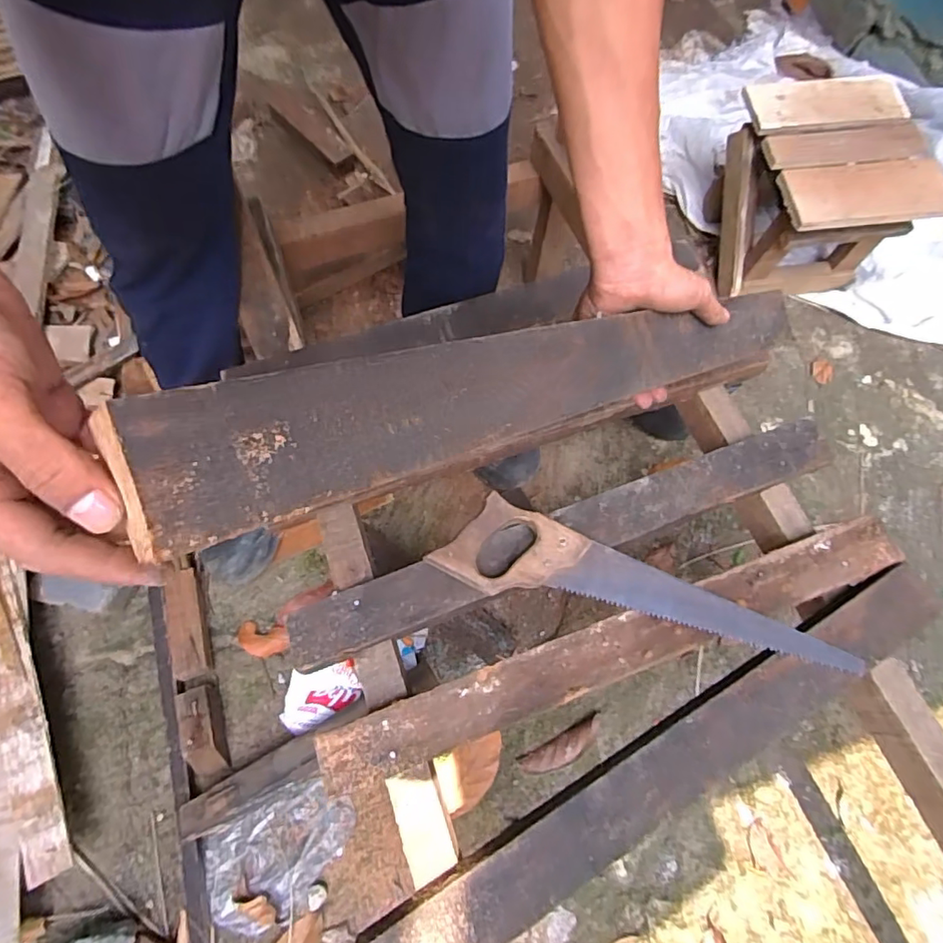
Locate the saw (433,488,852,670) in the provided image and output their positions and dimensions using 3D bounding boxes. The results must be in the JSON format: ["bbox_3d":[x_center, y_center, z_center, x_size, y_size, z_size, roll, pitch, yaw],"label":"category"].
[{"bbox_3d":[0.166,0.130,0.549,0.407,0.028,0.090,21,66,7],"label":"saw"}]

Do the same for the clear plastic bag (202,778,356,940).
[{"bbox_3d":[-0.250,0.506,0.740,0.191,0.018,0.135,-26,69,-14],"label":"clear plastic bag"}]

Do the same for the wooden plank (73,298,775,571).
[{"bbox_3d":[0.082,-0.070,0.380,0.574,0.009,0.065,-19,94,-39],"label":"wooden plank"}]

